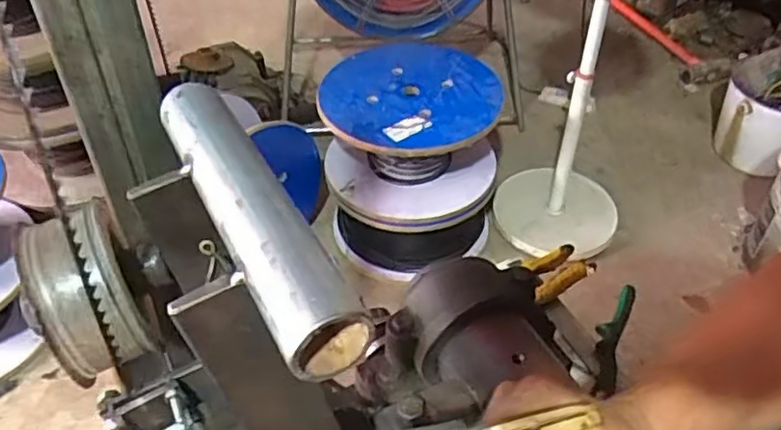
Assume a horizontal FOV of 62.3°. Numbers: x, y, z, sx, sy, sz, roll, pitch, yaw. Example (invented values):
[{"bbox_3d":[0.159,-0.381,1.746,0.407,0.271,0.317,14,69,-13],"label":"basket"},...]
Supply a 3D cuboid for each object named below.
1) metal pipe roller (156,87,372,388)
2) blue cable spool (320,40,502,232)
[{"bbox_3d":[-0.063,-0.004,0.281,0.031,0.030,0.177,-23,48,-21],"label":"metal pipe roller"},{"bbox_3d":[0.048,-0.206,1.560,0.407,0.251,0.430,0,44,1],"label":"blue cable spool"}]

